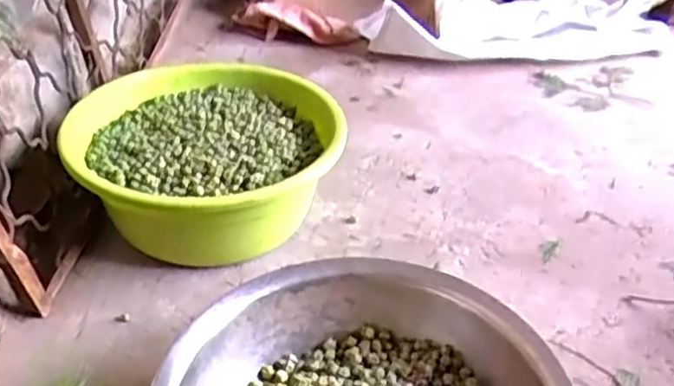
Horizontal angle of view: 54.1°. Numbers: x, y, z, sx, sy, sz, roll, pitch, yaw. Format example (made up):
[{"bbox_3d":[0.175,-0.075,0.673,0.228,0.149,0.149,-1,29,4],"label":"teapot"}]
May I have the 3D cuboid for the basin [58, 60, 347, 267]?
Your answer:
[{"bbox_3d":[-0.214,-0.061,1.127,0.405,0.166,0.430,1,35,-1],"label":"basin"}]

